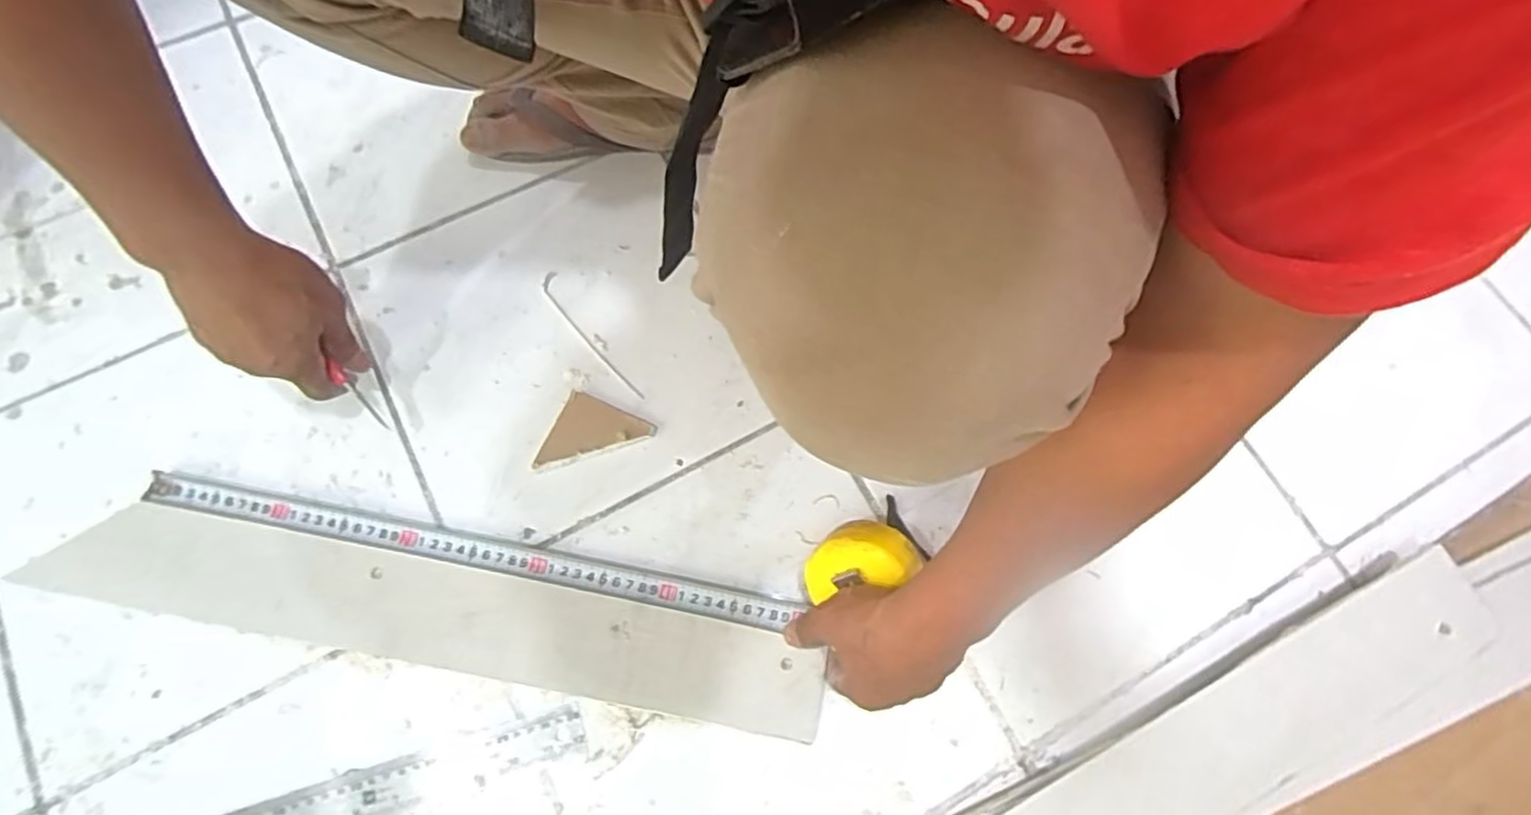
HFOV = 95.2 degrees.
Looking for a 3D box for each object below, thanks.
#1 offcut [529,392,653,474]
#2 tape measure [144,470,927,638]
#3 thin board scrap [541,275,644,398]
[{"bbox_3d":[-0.135,0.028,0.548,0.074,0.014,0.066,20,73,5],"label":"offcut"},{"bbox_3d":[-0.171,0.096,0.506,0.537,0.071,0.072,5,72,6],"label":"tape measure"},{"bbox_3d":[-0.146,-0.059,0.580,0.015,0.004,0.137,-36,77,-12],"label":"thin board scrap"}]

